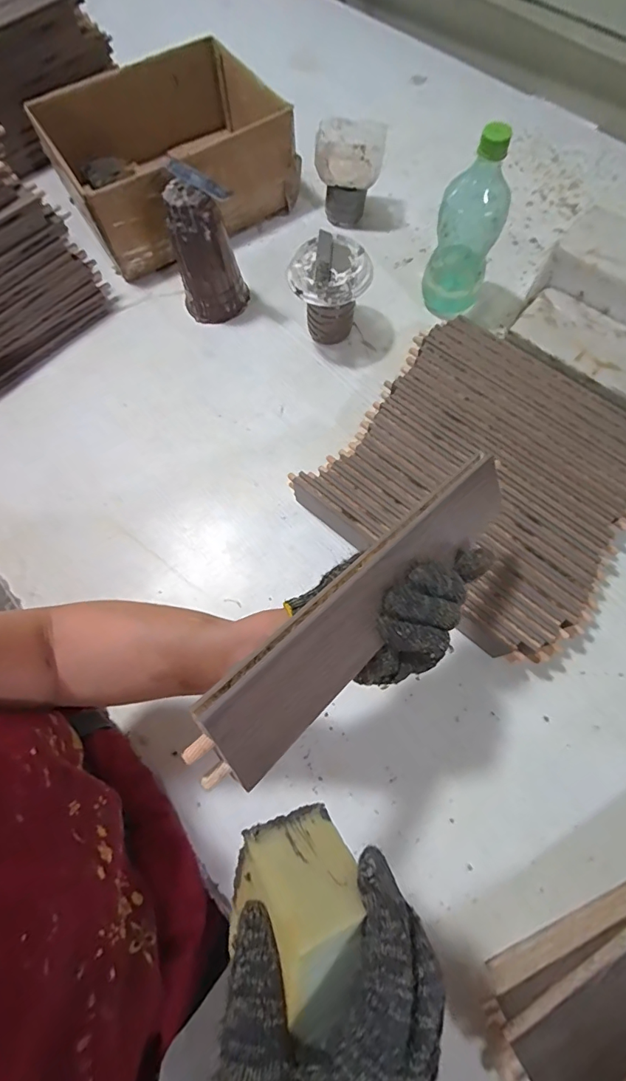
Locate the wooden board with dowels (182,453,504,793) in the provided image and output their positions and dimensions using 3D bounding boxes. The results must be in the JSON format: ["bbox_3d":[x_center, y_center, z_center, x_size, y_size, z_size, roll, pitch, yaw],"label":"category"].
[{"bbox_3d":[0.047,0.032,0.289,0.288,0.009,0.059,-39,115,-30],"label":"wooden board with dowels"}]

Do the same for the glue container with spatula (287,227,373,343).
[{"bbox_3d":[0.023,-0.321,0.602,0.097,0.110,0.088,5,70,3],"label":"glue container with spatula"}]

